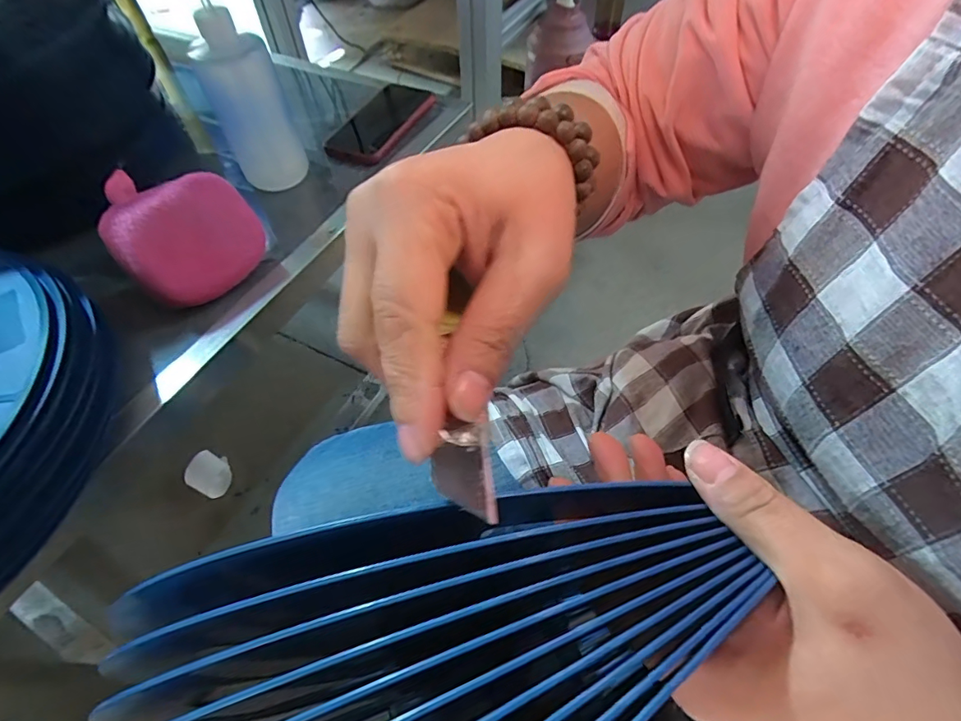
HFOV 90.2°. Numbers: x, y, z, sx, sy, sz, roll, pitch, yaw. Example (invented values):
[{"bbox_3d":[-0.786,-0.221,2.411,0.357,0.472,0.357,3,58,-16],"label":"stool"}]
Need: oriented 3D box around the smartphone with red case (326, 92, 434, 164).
[{"bbox_3d":[-0.124,-0.301,0.602,0.076,0.016,0.166,19,59,13],"label":"smartphone with red case"}]

